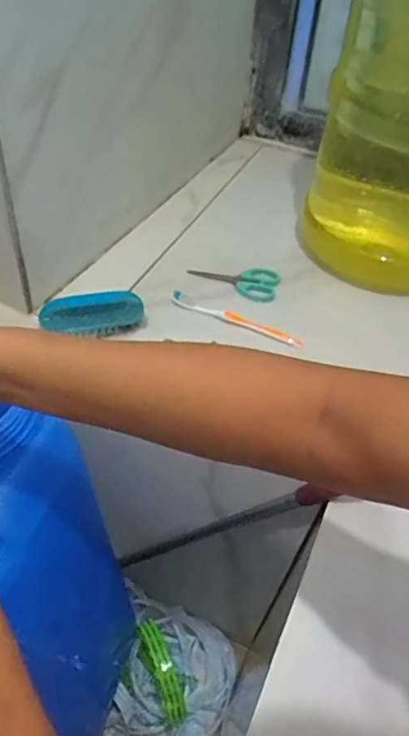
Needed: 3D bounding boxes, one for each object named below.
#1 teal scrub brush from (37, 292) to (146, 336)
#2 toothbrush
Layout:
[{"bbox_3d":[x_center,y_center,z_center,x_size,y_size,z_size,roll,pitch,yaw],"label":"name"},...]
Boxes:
[{"bbox_3d":[-0.133,-0.063,0.683,0.118,0.036,0.034,-6,47,-11],"label":"teal scrub brush"},{"bbox_3d":[0.040,-0.063,0.723,0.173,0.020,0.014,18,47,12],"label":"toothbrush"}]

